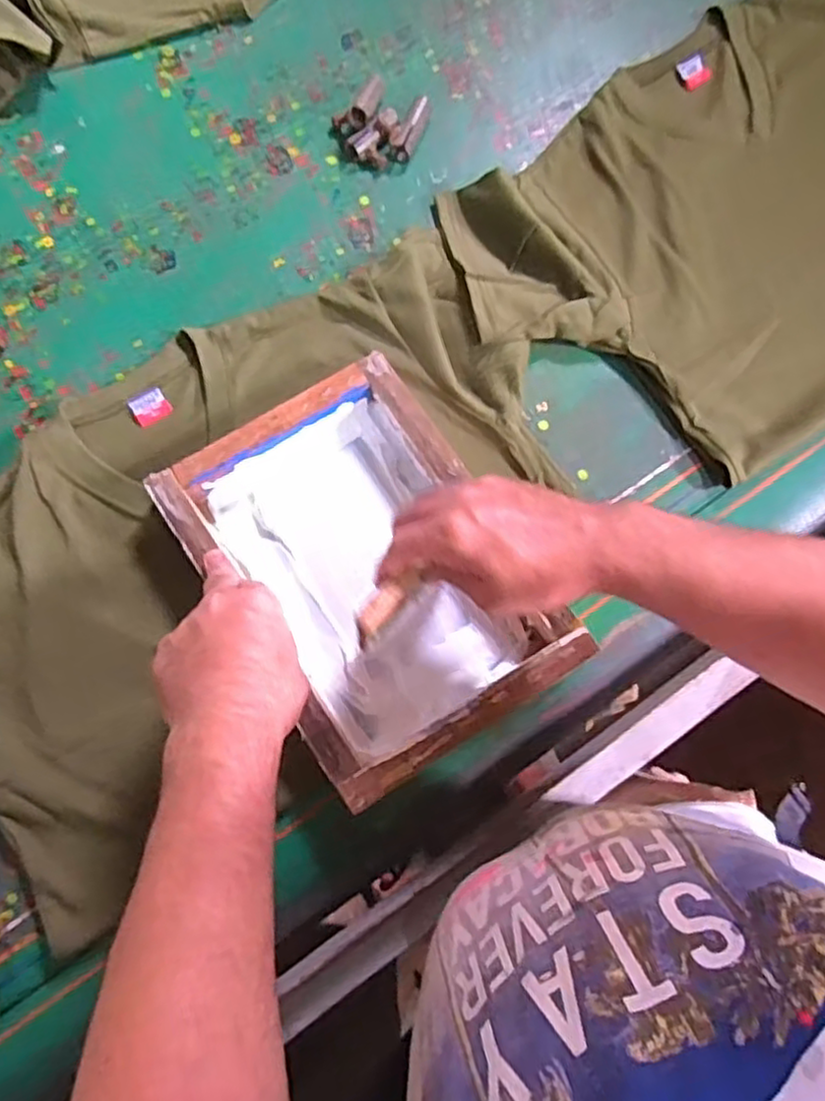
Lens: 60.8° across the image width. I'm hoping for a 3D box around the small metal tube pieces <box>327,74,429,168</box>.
[{"bbox_3d":[-0.031,-0.418,0.685,0.080,0.025,0.084,0,77,-1],"label":"small metal tube pieces"}]

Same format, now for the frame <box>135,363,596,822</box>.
[{"bbox_3d":[-0.036,0.015,0.567,0.214,0.046,0.302,-33,80,-8],"label":"frame"}]

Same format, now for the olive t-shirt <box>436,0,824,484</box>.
[{"bbox_3d":[0.364,-0.346,0.668,0.638,0.025,0.390,-35,80,-8],"label":"olive t-shirt"}]

